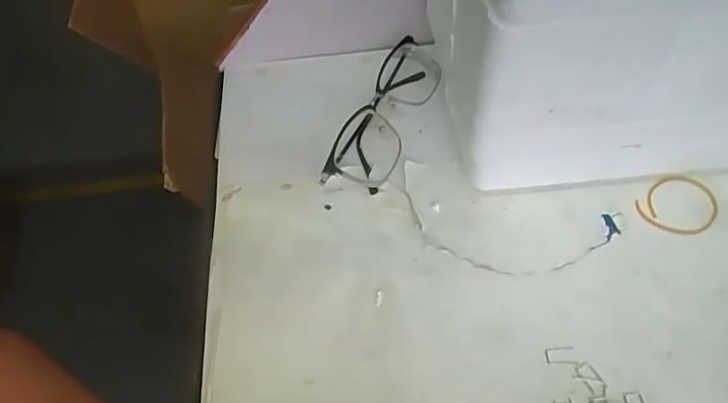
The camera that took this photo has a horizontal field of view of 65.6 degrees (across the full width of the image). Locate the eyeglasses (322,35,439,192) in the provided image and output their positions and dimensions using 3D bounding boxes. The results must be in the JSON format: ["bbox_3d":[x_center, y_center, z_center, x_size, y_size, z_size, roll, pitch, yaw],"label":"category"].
[{"bbox_3d":[0.018,-0.067,0.397,0.042,0.028,0.155,18,53,15],"label":"eyeglasses"}]

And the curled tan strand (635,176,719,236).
[{"bbox_3d":[0.196,0.002,0.349,0.049,0.004,0.040,-33,57,-23],"label":"curled tan strand"}]

